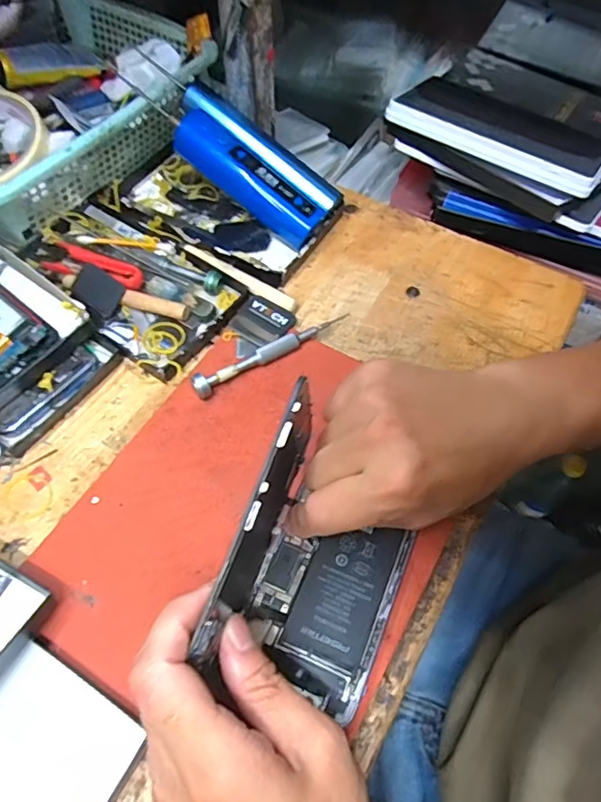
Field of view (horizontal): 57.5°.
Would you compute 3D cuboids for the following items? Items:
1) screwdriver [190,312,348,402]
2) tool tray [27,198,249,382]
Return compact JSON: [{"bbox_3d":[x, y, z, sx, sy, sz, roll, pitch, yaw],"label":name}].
[{"bbox_3d":[-0.018,-0.036,0.389,0.129,0.016,0.012,-30,64,-18],"label":"screwdriver"},{"bbox_3d":[-0.133,-0.096,0.424,0.173,0.023,0.097,33,63,17],"label":"tool tray"}]

